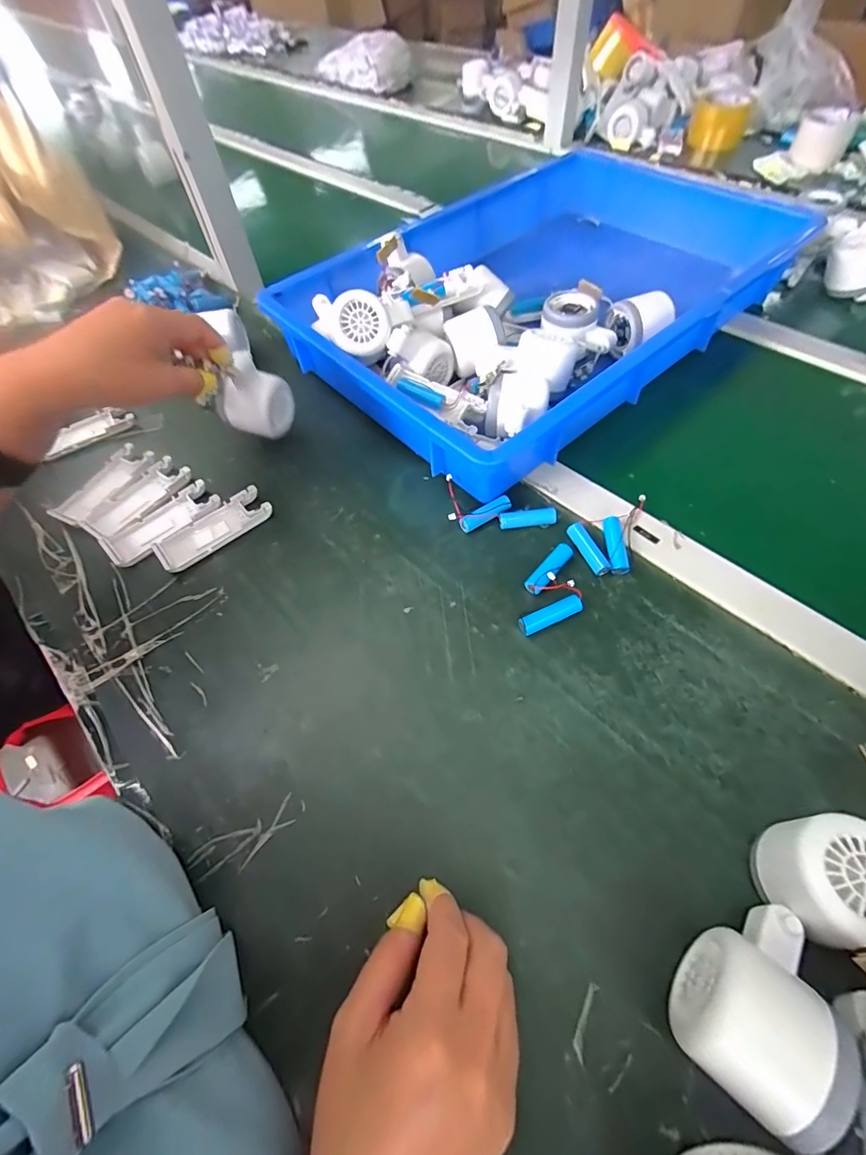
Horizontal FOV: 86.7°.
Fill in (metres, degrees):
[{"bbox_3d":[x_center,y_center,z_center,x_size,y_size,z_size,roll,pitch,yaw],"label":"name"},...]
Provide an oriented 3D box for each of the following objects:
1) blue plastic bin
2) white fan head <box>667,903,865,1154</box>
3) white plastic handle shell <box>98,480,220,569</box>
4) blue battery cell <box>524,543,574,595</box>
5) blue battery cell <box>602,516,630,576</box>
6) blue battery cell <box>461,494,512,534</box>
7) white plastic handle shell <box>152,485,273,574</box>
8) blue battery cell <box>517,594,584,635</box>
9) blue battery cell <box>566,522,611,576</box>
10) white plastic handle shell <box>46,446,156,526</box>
[{"bbox_3d":[0.132,-0.342,0.541,0.559,0.090,0.360,-39,67,-19],"label":"blue plastic bin"},{"bbox_3d":[0.158,0.203,0.220,0.055,0.047,0.082,35,67,22],"label":"white fan head"},{"bbox_3d":[-0.257,-0.051,0.436,0.105,0.011,0.044,-38,66,-19],"label":"white plastic handle shell"},{"bbox_3d":[0.097,-0.007,0.383,0.014,0.012,0.056,39,68,21],"label":"blue battery cell"},{"bbox_3d":[0.155,-0.028,0.391,0.016,0.018,0.050,-2,60,0],"label":"blue battery cell"},{"bbox_3d":[0.048,-0.055,0.416,0.051,0.016,0.014,-26,63,-13],"label":"blue battery cell"},{"bbox_3d":[-0.205,-0.046,0.429,0.105,0.010,0.039,-36,66,-18],"label":"white plastic handle shell"},{"bbox_3d":[0.093,0.029,0.361,0.052,0.011,0.014,-21,62,-11],"label":"blue battery cell"},{"bbox_3d":[0.131,-0.024,0.392,0.014,0.011,0.051,-18,62,-9],"label":"blue battery cell"},{"bbox_3d":[-0.332,-0.093,0.464,0.041,0.009,0.102,26,64,15],"label":"white plastic handle shell"}]

